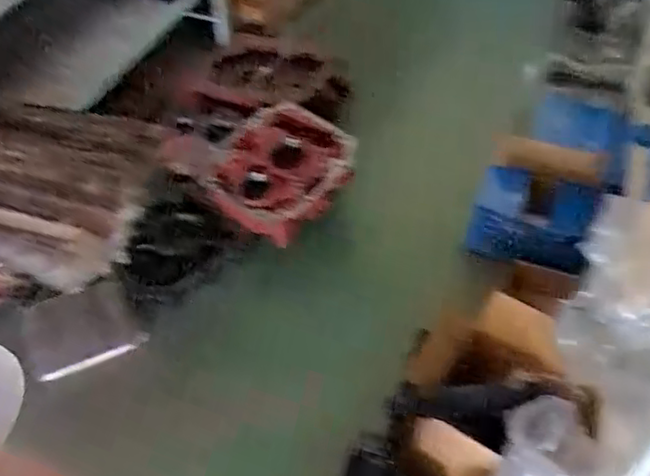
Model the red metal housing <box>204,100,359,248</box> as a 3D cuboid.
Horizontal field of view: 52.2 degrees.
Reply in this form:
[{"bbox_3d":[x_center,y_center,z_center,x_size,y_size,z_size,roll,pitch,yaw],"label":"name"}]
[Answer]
[{"bbox_3d":[-0.104,-0.189,1.859,0.324,0.210,0.348,17,50,17],"label":"red metal housing"}]

